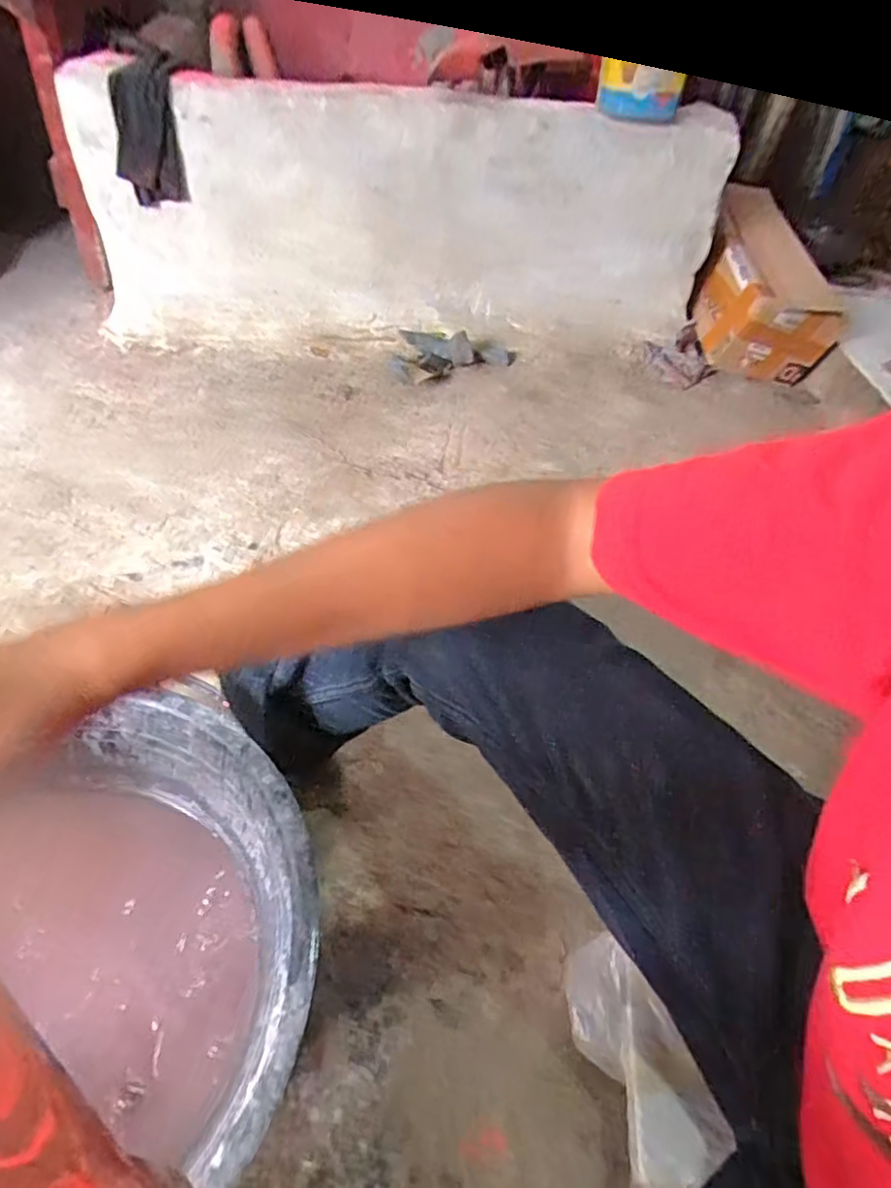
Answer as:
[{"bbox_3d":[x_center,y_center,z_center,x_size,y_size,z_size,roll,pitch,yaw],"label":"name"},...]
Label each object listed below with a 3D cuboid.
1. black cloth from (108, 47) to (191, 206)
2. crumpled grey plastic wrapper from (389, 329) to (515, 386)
[{"bbox_3d":[-0.545,-0.846,1.163,0.113,0.230,0.022,-5,47,-16],"label":"black cloth"},{"bbox_3d":[0.011,-0.537,1.401,0.291,0.059,0.145,-19,52,-20],"label":"crumpled grey plastic wrapper"}]

